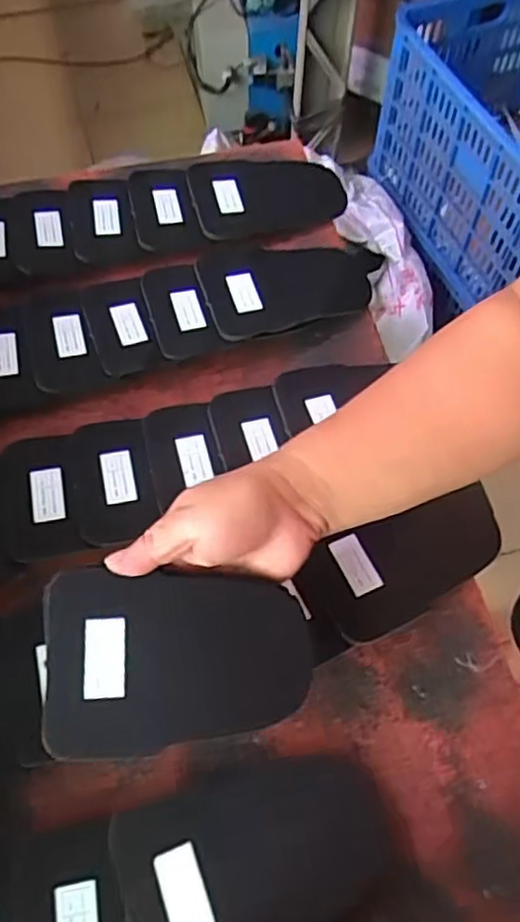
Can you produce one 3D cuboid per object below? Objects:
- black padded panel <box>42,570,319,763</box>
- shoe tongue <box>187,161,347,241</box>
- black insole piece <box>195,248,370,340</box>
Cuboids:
[{"bbox_3d":[-0.043,0.107,0.379,0.143,0.012,0.093,0,75,-16],"label":"black padded panel"},{"bbox_3d":[0.007,-0.251,0.634,0.136,0.009,0.091,-10,64,-8],"label":"shoe tongue"},{"bbox_3d":[0.023,-0.153,0.582,0.145,0.014,0.095,-16,65,-11],"label":"black insole piece"}]

